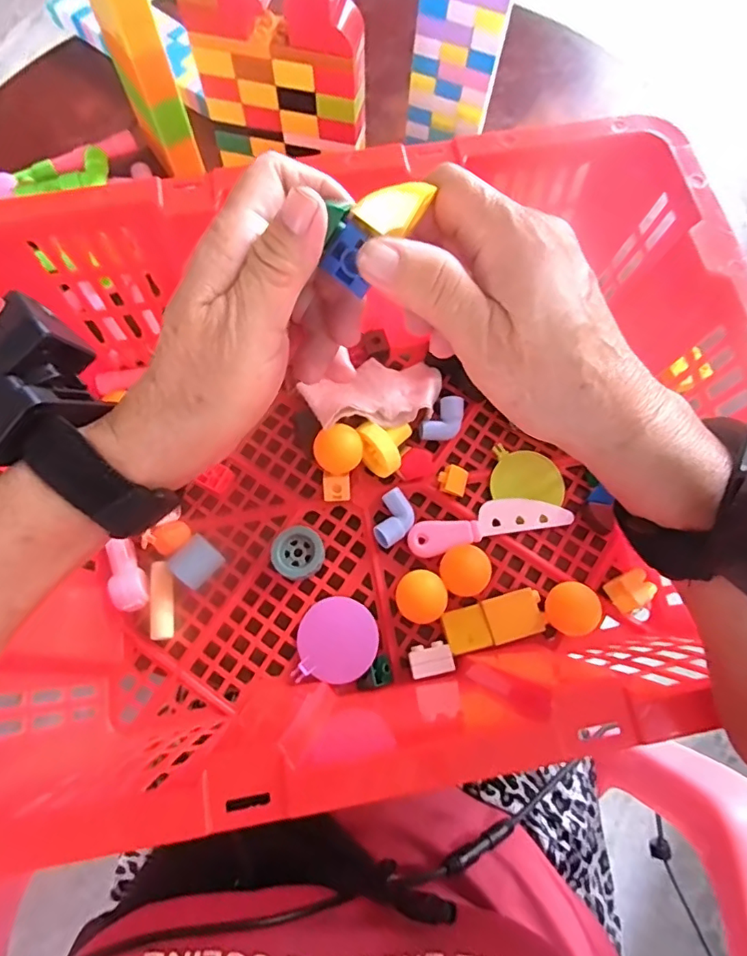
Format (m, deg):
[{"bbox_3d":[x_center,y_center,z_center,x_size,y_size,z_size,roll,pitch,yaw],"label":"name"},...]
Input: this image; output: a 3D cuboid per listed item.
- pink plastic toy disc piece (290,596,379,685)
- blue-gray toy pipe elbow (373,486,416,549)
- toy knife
[{"bbox_3d":[-0.026,0.116,0.383,0.055,0.012,0.058,0,71,-1],"label":"pink plastic toy disc piece"},{"bbox_3d":[0.017,0.032,0.410,0.027,0.014,0.044,13,71,3],"label":"blue-gray toy pipe elbow"},{"bbox_3d":[0.089,0.034,0.413,0.124,0.007,0.029,-12,72,-5],"label":"toy knife"}]

